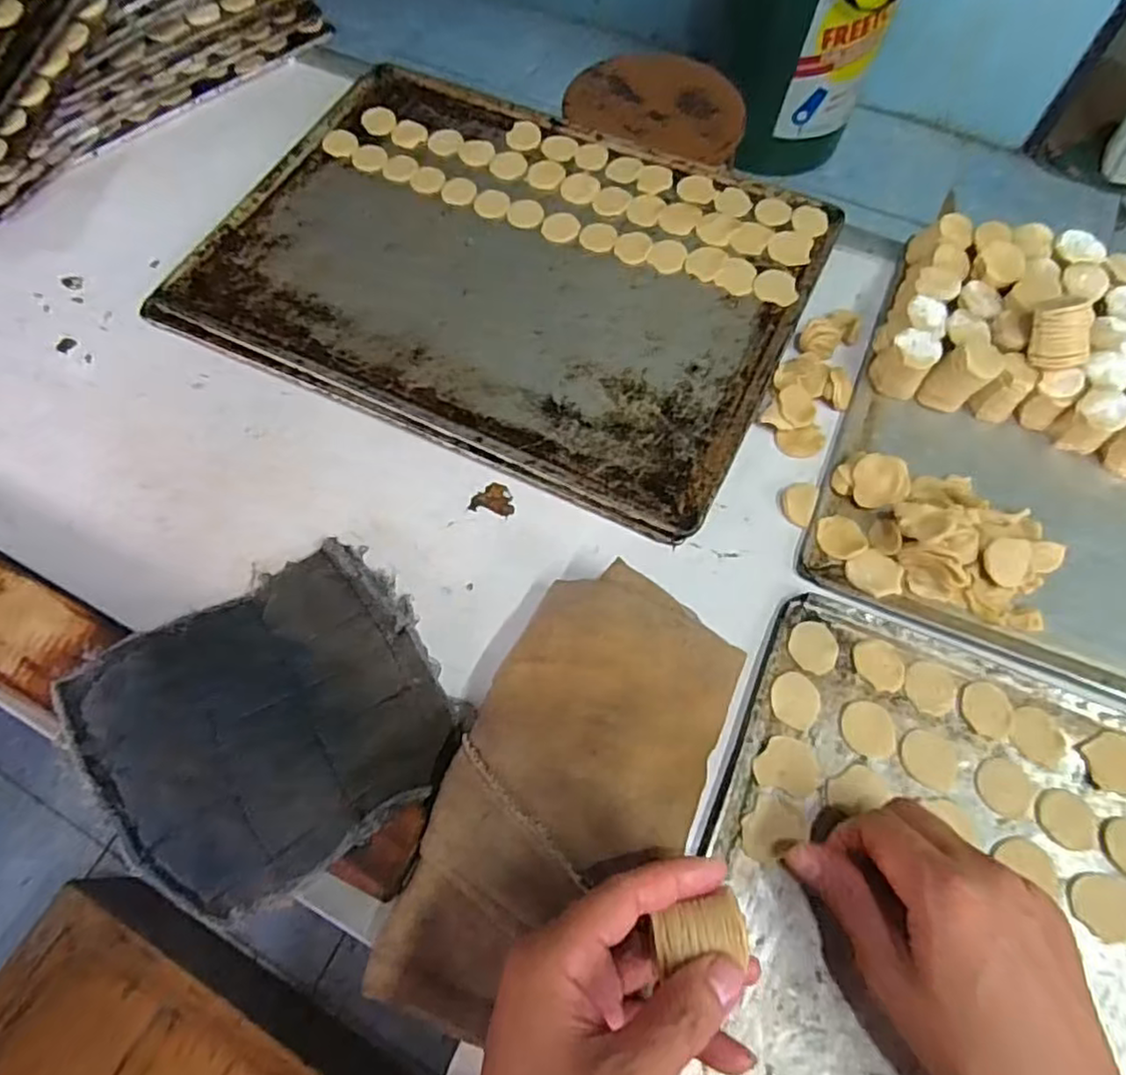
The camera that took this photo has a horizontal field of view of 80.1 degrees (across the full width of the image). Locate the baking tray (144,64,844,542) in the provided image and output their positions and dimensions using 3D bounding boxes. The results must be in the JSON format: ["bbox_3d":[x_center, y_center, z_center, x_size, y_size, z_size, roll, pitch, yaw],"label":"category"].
[{"bbox_3d":[-0.049,-0.220,0.538,0.455,0.014,0.332,24,68,12],"label":"baking tray"}]

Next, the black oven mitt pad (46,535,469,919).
[{"bbox_3d":[-0.162,0.100,0.375,0.180,0.037,0.175,-35,68,-14],"label":"black oven mitt pad"}]

